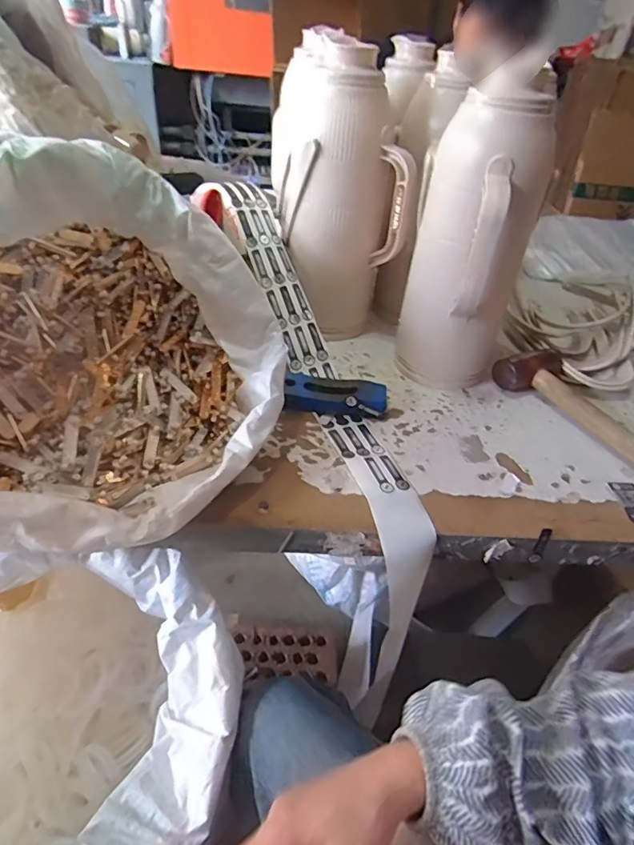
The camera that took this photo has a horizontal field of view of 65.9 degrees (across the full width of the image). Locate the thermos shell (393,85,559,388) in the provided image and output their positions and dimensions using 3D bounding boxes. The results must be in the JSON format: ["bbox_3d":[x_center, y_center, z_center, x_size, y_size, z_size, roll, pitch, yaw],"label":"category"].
[{"bbox_3d":[0.196,-0.206,0.602,0.118,0.331,0.132,-14,45,-22],"label":"thermos shell"}]

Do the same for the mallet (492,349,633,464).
[{"bbox_3d":[0.364,-0.004,0.613,0.093,0.039,0.293,-20,47,-27],"label":"mallet"}]

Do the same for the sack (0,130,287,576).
[{"bbox_3d":[-0.230,-0.082,0.429,0.328,0.236,0.346,26,44,21],"label":"sack"}]

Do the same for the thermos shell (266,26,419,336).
[{"bbox_3d":[0.021,-0.299,0.673,0.166,0.330,0.129,-5,42,-13],"label":"thermos shell"}]

